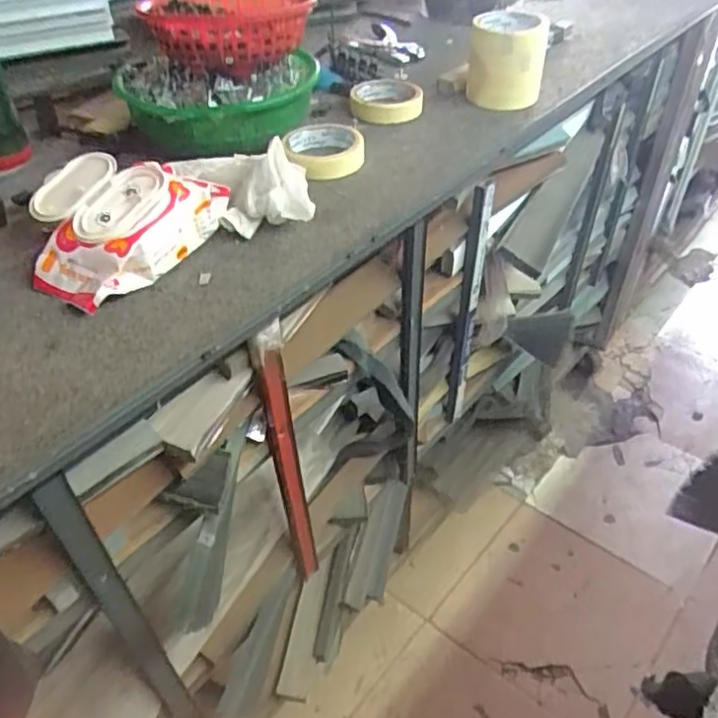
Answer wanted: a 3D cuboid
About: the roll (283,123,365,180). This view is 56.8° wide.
[{"bbox_3d":[-0.040,-0.232,0.741,0.079,0.036,0.081,-3,41,2],"label":"roll"}]

